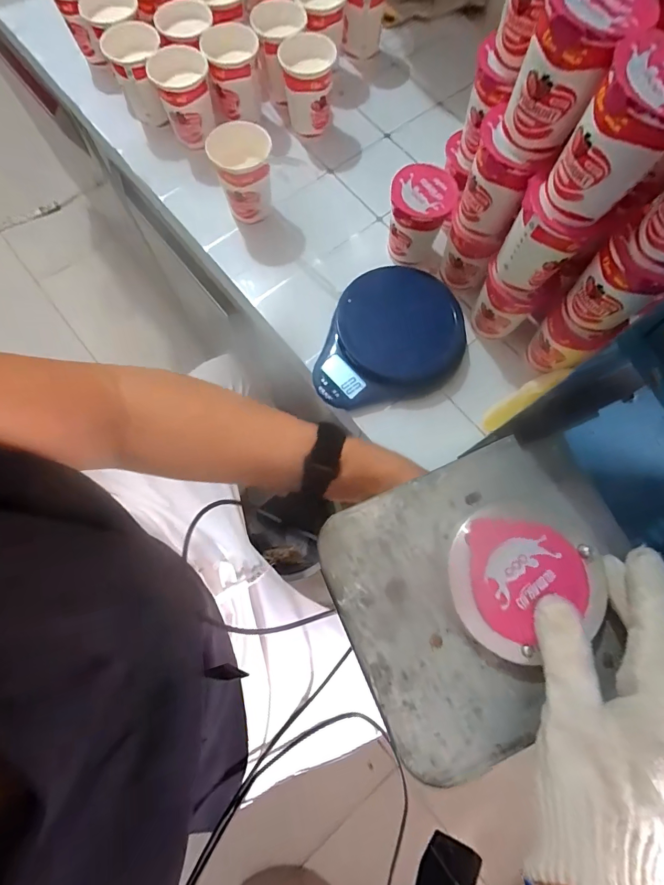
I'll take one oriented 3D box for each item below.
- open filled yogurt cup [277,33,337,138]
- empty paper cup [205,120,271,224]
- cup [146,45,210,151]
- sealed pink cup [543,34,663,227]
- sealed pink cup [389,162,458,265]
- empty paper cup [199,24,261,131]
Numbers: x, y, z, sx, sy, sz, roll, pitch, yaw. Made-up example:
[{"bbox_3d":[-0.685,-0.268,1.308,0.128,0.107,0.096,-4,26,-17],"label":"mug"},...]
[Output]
[{"bbox_3d":[-0.029,-0.446,0.531,0.067,0.082,0.061,0,74,-1],"label":"open filled yogurt cup"},{"bbox_3d":[-0.102,-0.311,0.486,0.065,0.082,0.060,0,74,-1],"label":"empty paper cup"},{"bbox_3d":[-0.178,-0.420,0.516,0.062,0.078,0.063,0,74,-1],"label":"cup"},{"bbox_3d":[0.192,-0.199,0.280,0.061,0.085,0.062,24,75,6],"label":"sealed pink cup"},{"bbox_3d":[0.095,-0.250,0.469,0.065,0.082,0.063,0,74,-1],"label":"sealed pink cup"},{"bbox_3d":[-0.121,-0.455,0.532,0.066,0.086,0.065,-8,74,-3],"label":"empty paper cup"}]

